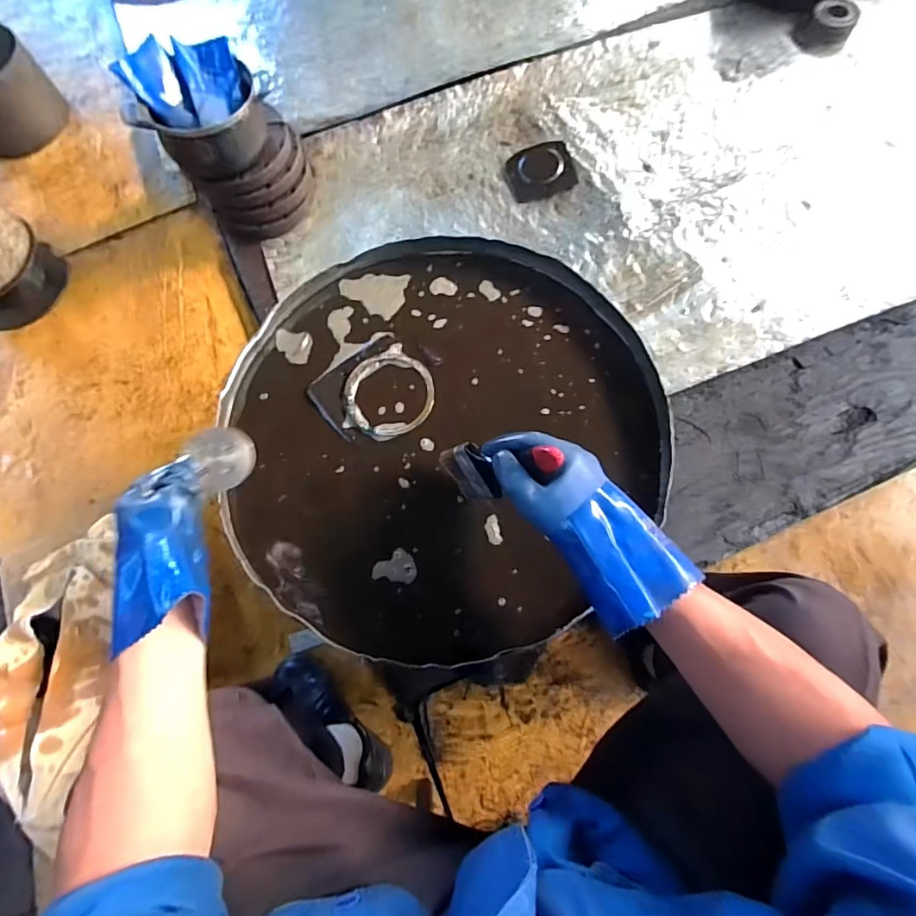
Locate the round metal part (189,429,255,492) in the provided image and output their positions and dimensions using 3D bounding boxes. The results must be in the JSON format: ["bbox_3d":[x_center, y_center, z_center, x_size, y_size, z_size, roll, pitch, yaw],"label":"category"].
[{"bbox_3d":[-0.250,-0.001,0.532,0.058,0.019,0.064,-24,86,-24],"label":"round metal part"}]

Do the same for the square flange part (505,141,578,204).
[{"bbox_3d":[0.210,-0.727,1.248,0.164,0.020,0.146,-16,72,-4],"label":"square flange part"}]

